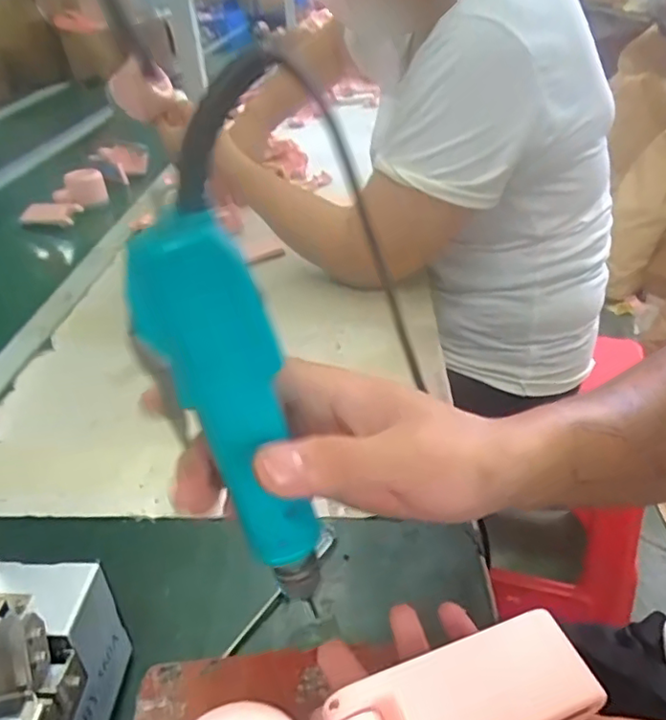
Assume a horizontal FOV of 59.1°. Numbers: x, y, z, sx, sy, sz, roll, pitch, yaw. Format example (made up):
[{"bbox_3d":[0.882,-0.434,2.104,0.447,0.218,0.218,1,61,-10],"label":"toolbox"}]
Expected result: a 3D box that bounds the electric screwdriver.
[{"bbox_3d":[-0.034,0.031,0.239,0.029,0.181,0.032,1,32,27],"label":"electric screwdriver"}]

